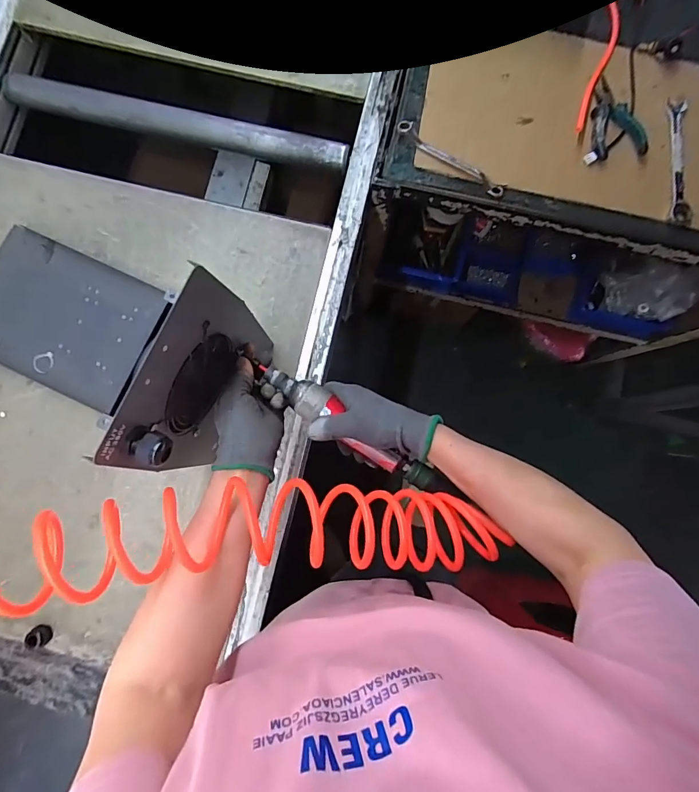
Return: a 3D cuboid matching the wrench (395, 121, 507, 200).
[{"bbox_3d":[0.154,-0.361,0.623,0.186,0.022,0.027,37,84,3],"label":"wrench"}]

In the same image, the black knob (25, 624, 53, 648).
[{"bbox_3d":[-0.427,0.331,0.563,0.029,0.012,0.028,0,84,-2],"label":"black knob"}]

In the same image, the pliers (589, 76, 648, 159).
[{"bbox_3d":[0.409,-0.427,0.623,0.082,0.013,0.132,-5,84,-3],"label":"pliers"}]

